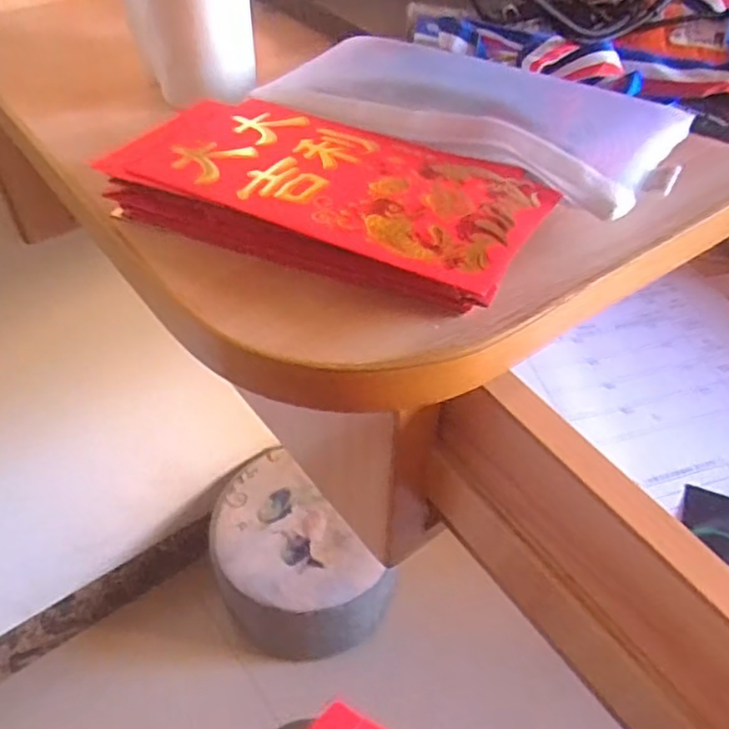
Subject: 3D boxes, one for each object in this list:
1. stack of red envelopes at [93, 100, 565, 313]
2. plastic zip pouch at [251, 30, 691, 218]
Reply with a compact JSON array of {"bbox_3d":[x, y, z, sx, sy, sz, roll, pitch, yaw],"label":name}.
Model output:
[{"bbox_3d":[-0.019,-0.074,0.289,0.183,0.020,0.094,21,48,20],"label":"stack of red envelopes"},{"bbox_3d":[0.049,-0.133,0.326,0.195,0.021,0.101,26,50,24],"label":"plastic zip pouch"}]

